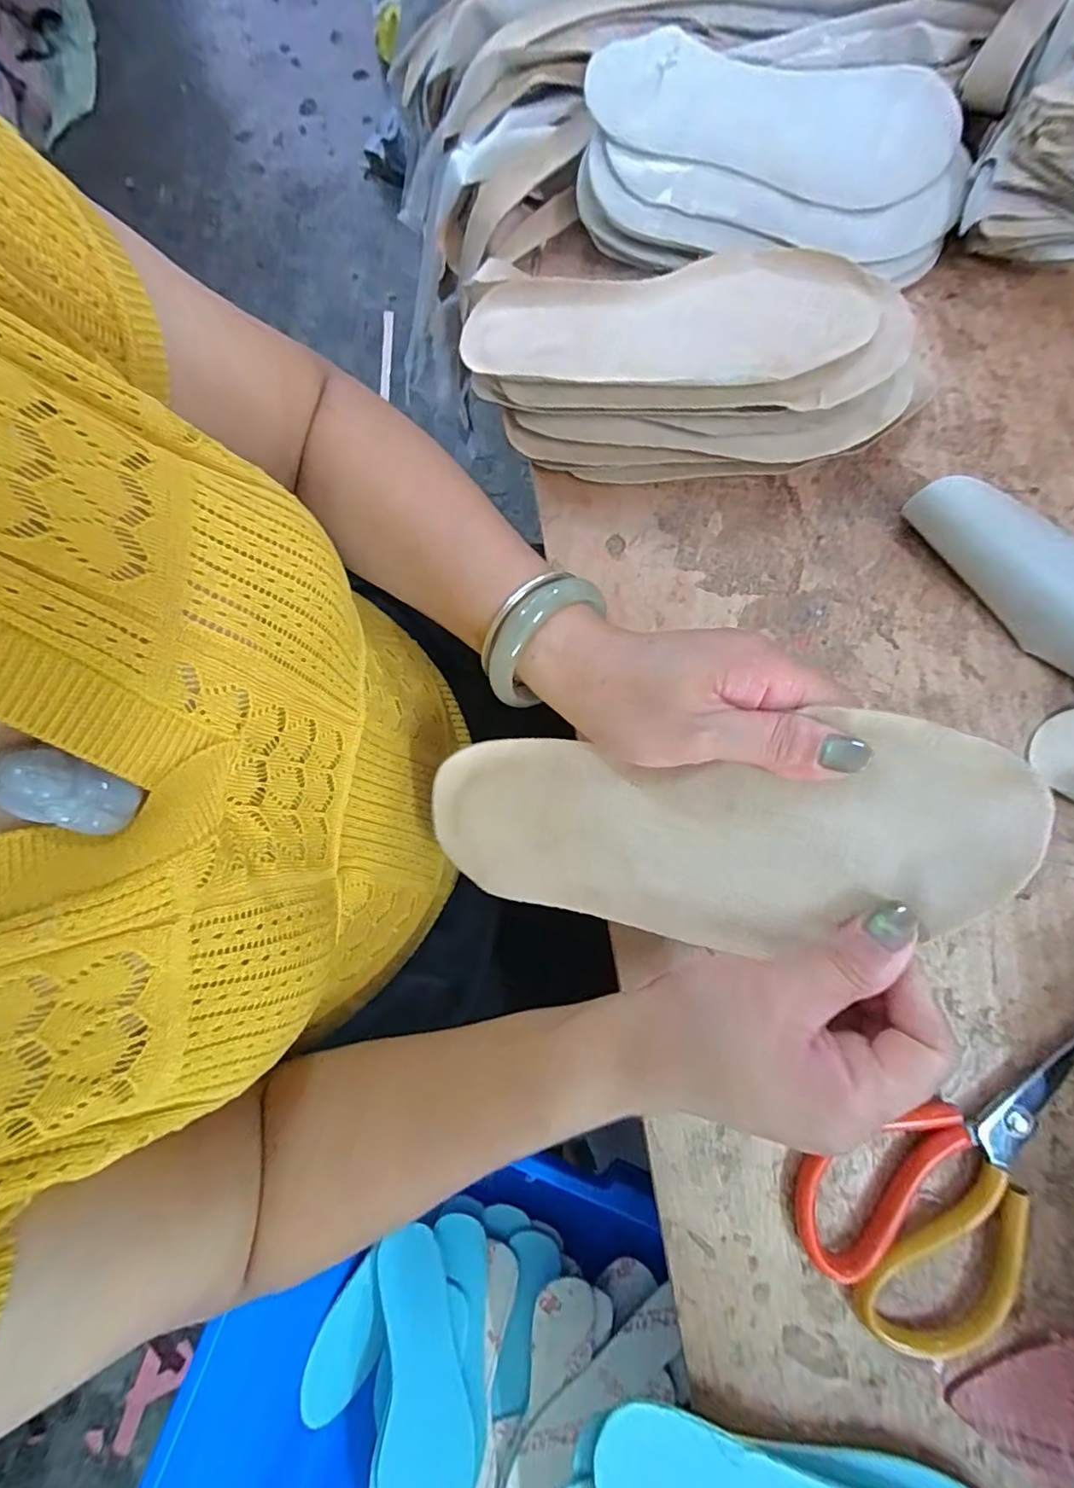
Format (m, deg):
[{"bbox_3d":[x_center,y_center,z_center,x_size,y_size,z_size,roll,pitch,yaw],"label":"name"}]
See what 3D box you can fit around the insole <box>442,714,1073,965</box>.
[{"bbox_3d":[0.058,0.039,0.237,0.236,0.023,0.084,-3,79,25],"label":"insole"}]

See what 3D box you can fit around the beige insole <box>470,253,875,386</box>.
[{"bbox_3d":[0.077,-0.250,0.331,0.232,0.009,0.088,1,80,1],"label":"beige insole"}]

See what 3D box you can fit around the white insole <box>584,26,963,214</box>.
[{"bbox_3d":[0.149,-0.392,0.351,0.231,0.014,0.096,4,85,-5],"label":"white insole"}]

